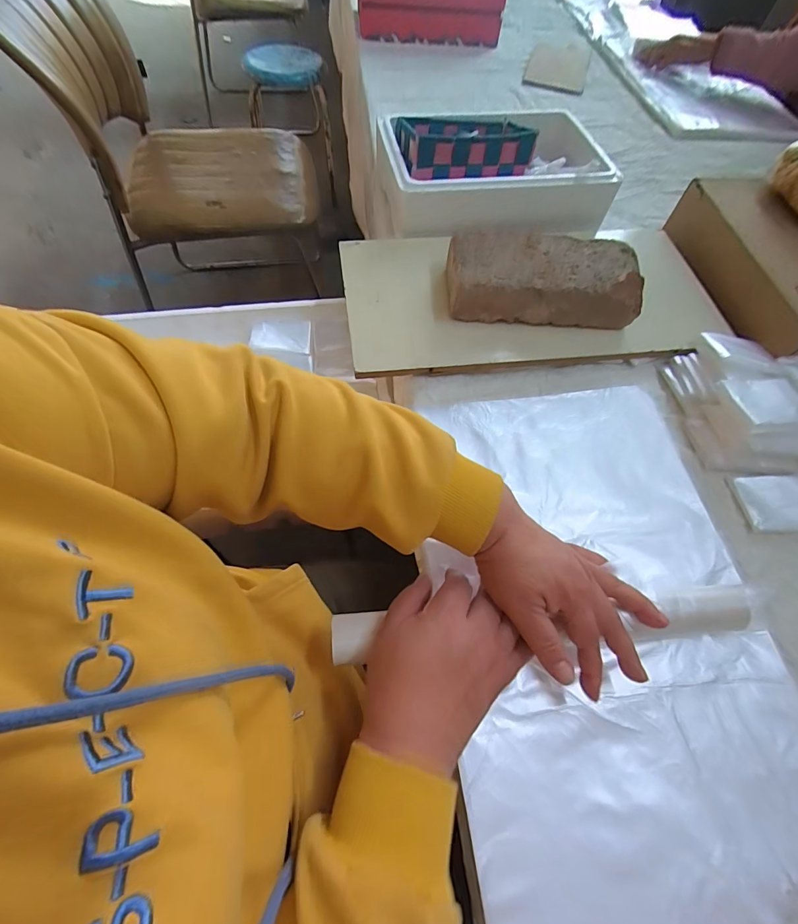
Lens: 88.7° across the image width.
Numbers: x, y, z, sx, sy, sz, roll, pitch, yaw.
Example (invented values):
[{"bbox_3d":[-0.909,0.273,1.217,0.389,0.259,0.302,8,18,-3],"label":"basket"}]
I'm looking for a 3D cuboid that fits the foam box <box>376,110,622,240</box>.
[{"bbox_3d":[0.139,-0.444,0.629,0.323,0.098,0.198,-6,64,-5],"label":"foam box"}]

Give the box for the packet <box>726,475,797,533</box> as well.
[{"bbox_3d":[0.405,0.043,0.433,0.079,0.007,0.062,1,63,-2],"label":"packet"}]

